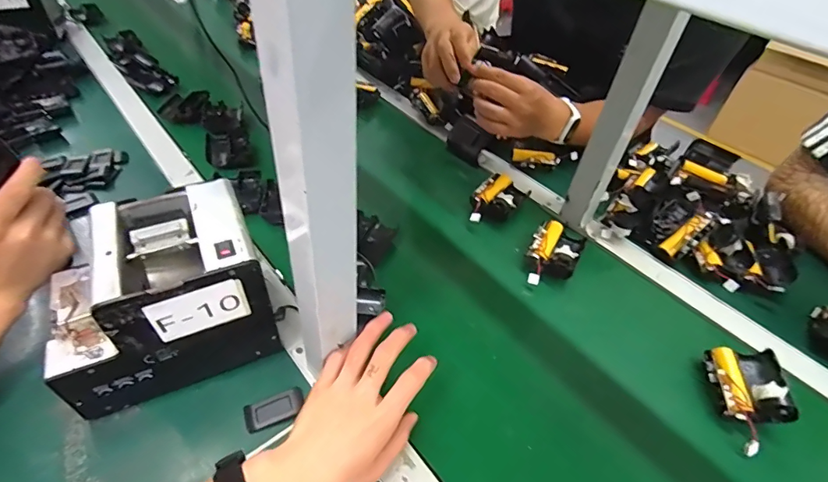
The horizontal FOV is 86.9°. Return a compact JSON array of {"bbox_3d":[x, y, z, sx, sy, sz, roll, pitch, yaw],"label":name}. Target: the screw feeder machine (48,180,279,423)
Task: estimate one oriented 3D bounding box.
[{"bbox_3d":[-0.242,0.055,0.424,0.181,0.156,0.124,-17,47,-22],"label":"screw feeder machine"}]

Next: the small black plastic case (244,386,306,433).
[{"bbox_3d":[-0.136,0.165,0.428,0.056,0.012,0.025,-17,47,-22],"label":"small black plastic case"}]

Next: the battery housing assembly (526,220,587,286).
[{"bbox_3d":[0.190,0.022,0.598,0.065,0.038,0.104,21,46,17],"label":"battery housing assembly"}]

